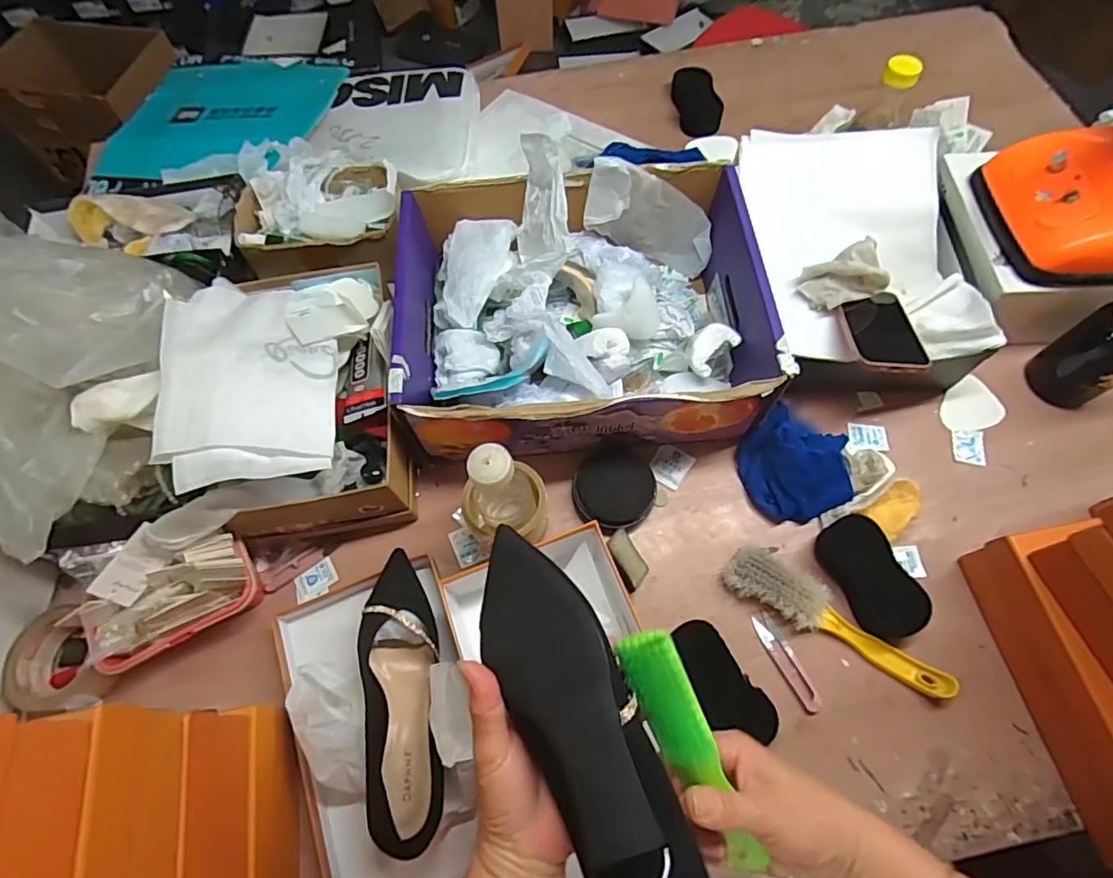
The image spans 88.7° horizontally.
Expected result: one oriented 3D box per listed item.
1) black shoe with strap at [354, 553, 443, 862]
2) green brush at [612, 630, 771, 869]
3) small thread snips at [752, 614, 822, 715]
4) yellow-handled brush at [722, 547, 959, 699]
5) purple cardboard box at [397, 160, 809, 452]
[{"bbox_3d":[-0.148,0.236,0.542,0.073,0.072,0.256,-14,66,-5],"label":"black shoe with strap"},{"bbox_3d":[0.086,0.196,0.343,0.032,0.023,0.181,-27,100,-10],"label":"green brush"},{"bbox_3d":[0.238,0.230,0.585,0.022,0.004,0.099,-24,67,-9],"label":"small thread snips"},{"bbox_3d":[0.287,0.187,0.588,0.230,0.029,0.049,29,70,14],"label":"yellow-handled brush"},{"bbox_3d":[0.026,-0.157,0.685,0.400,0.136,0.333,-5,66,0],"label":"purple cardboard box"}]

